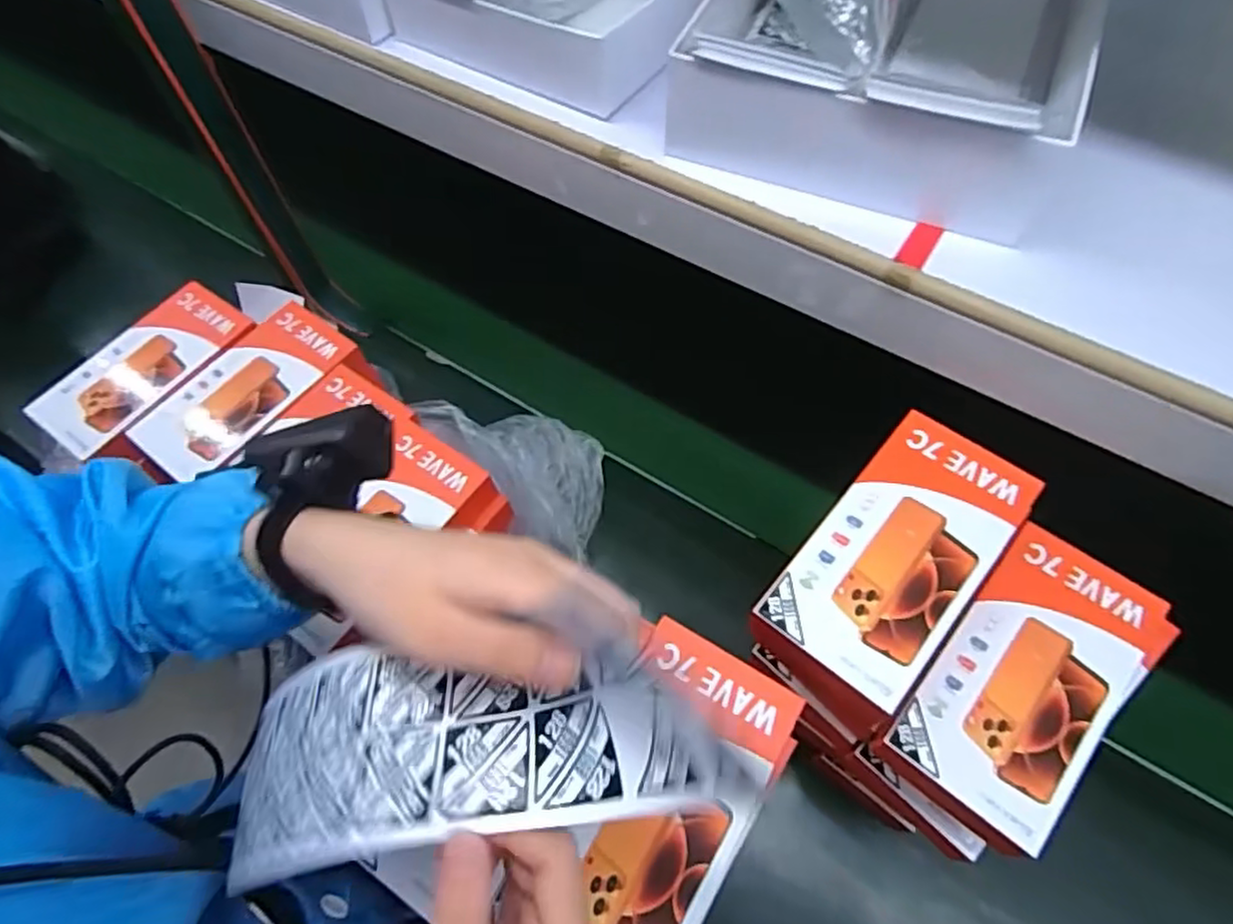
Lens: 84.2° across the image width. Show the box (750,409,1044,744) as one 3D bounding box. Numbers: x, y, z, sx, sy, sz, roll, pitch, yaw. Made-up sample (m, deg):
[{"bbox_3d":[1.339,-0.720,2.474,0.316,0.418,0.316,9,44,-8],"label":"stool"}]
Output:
[{"bbox_3d":[0.171,0.064,0.428,0.099,0.041,0.198,36,67,20],"label":"box"}]

